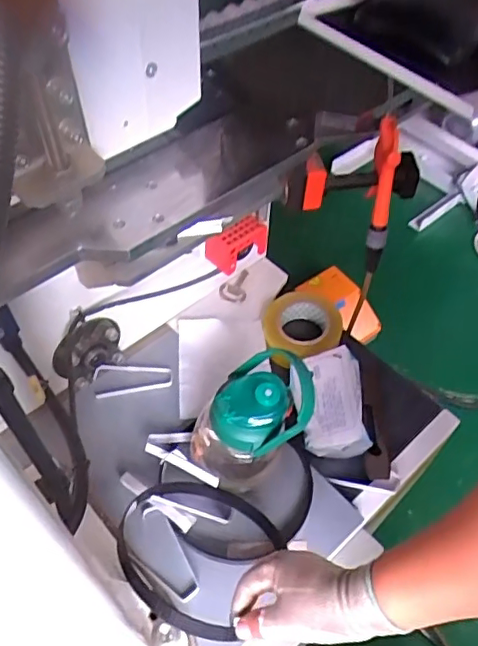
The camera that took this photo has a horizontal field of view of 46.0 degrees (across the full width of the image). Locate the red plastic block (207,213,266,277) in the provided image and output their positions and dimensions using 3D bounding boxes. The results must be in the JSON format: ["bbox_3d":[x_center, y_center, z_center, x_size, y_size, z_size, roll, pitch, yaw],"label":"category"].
[{"bbox_3d":[0.000,-0.108,0.768,0.089,0.063,0.035,-35,62,-24],"label":"red plastic block"}]

